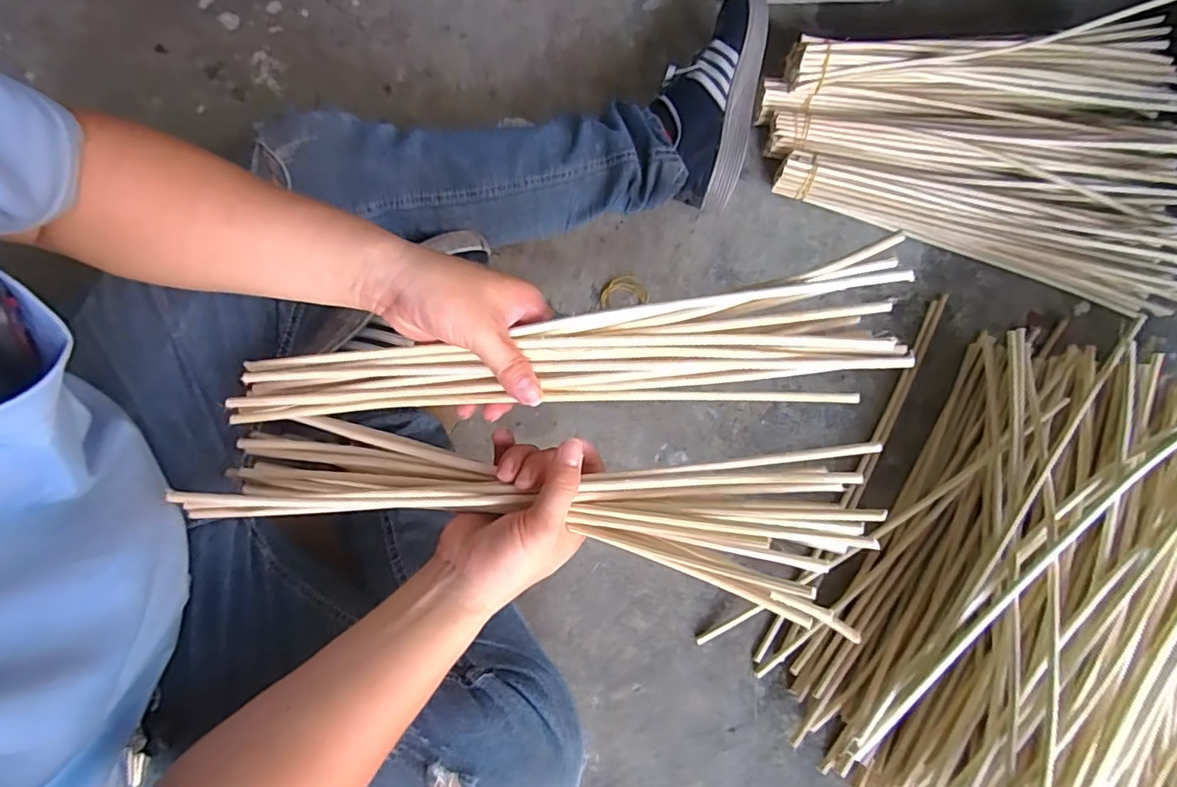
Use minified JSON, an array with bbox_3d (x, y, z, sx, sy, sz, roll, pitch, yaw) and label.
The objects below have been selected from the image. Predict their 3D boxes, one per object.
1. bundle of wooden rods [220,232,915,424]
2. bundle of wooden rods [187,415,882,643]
[{"bbox_3d":[-0.024,-0.021,0.377,0.443,0.079,0.063,-5,73,6],"label":"bundle of wooden rods"},{"bbox_3d":[-0.046,0.075,0.383,0.453,0.043,0.104,5,72,7],"label":"bundle of wooden rods"}]

